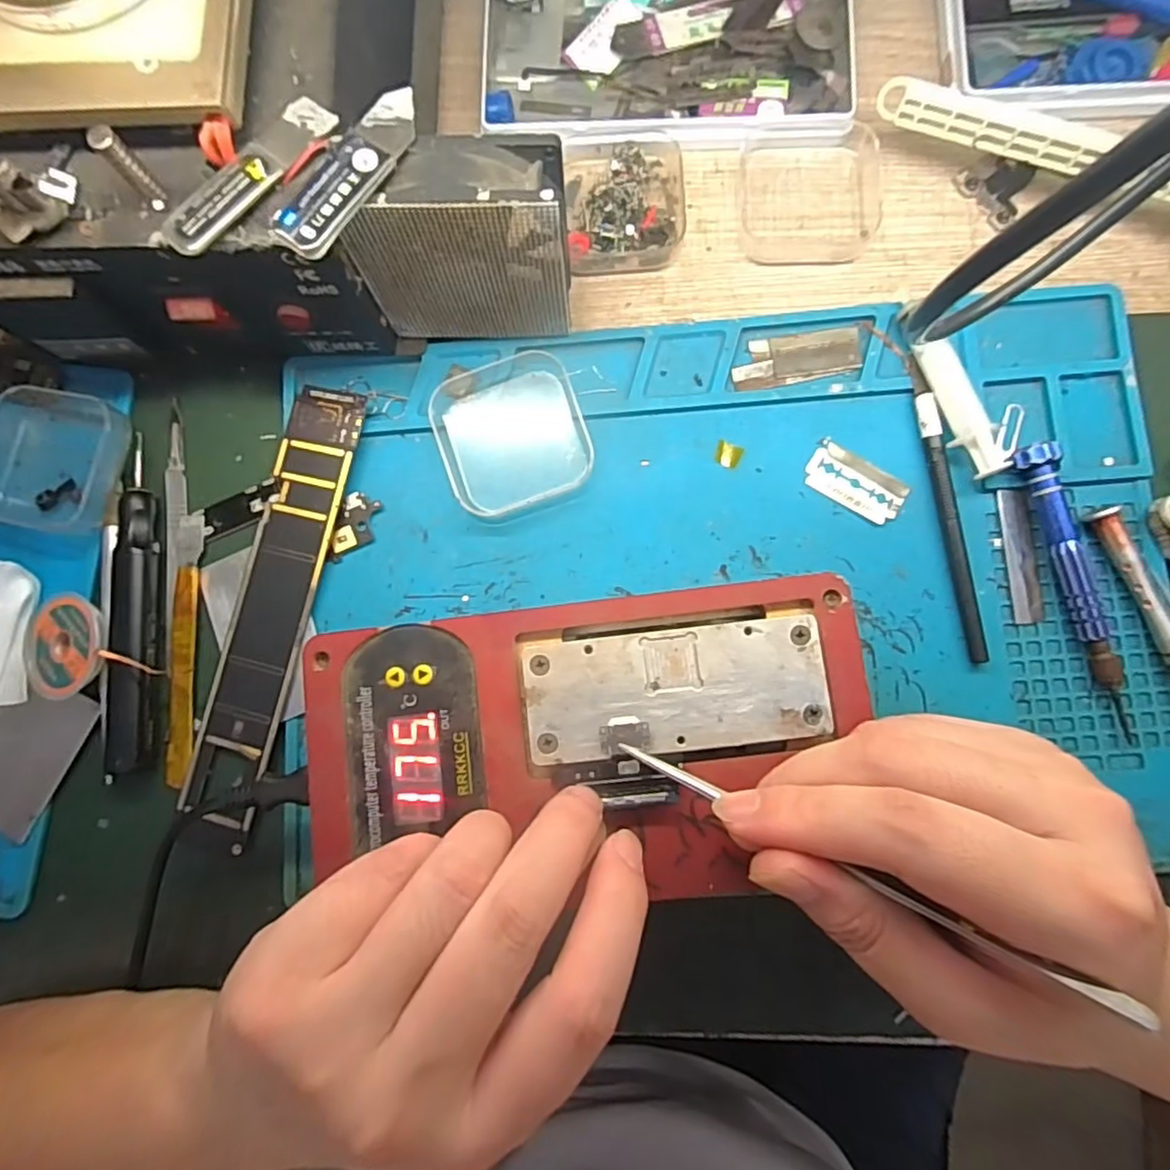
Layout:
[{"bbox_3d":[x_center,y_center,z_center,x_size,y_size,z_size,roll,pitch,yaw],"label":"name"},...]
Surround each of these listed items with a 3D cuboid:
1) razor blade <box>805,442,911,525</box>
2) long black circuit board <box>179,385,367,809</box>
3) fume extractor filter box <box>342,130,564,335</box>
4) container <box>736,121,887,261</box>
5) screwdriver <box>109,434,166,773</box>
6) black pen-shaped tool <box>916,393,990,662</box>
[{"bbox_3d":[0.119,-0.045,0.273,0.042,0.004,0.023,33,86,6],"label":"razor blade"},{"bbox_3d":[-0.137,0.003,0.279,0.034,0.008,0.186,13,84,4],"label":"long black circuit board"},{"bbox_3d":[-0.046,-0.133,0.250,0.081,0.083,0.029,0,83,3],"label":"fume extractor filter box"},{"bbox_3d":[0.105,-0.185,0.292,0.063,0.014,0.063,-1,83,3],"label":"container"},{"bbox_3d":[-0.199,0.009,0.277,0.016,0.017,0.142,-6,83,2],"label":"screwdriver"},{"bbox_3d":[0.157,-0.025,0.266,0.008,0.007,0.115,-8,83,2],"label":"black pen-shaped tool"}]

